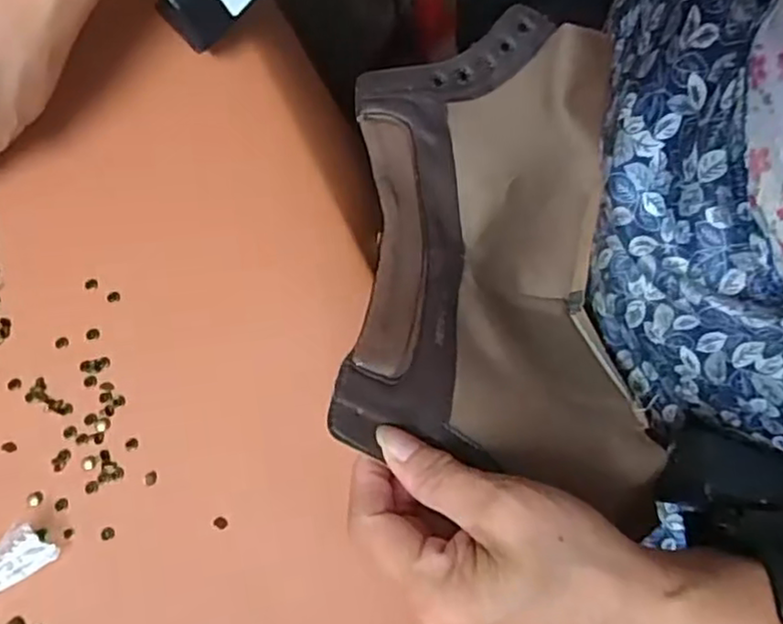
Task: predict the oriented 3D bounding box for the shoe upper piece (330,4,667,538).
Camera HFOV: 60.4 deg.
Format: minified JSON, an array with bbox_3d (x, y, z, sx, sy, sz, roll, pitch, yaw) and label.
[{"bbox_3d":[0.069,-0.046,0.342,0.173,0.076,0.272,14,53,-16],"label":"shoe upper piece"}]

